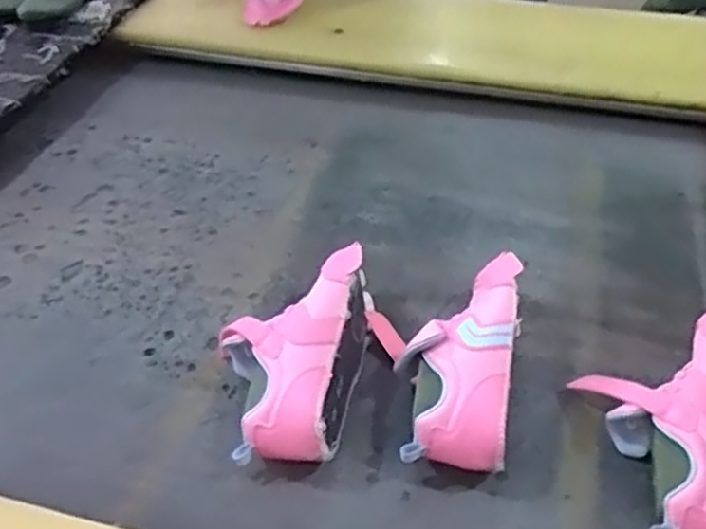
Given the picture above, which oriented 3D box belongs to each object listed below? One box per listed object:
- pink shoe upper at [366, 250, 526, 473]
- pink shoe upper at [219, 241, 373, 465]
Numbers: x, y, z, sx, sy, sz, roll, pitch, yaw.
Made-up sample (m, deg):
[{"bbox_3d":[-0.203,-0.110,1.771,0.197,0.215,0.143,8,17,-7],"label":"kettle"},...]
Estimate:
[{"bbox_3d":[0.084,0.079,0.668,0.140,0.080,0.226,8,45,7],"label":"pink shoe upper"},{"bbox_3d":[-0.066,0.074,0.679,0.133,0.078,0.223,6,43,8],"label":"pink shoe upper"}]

